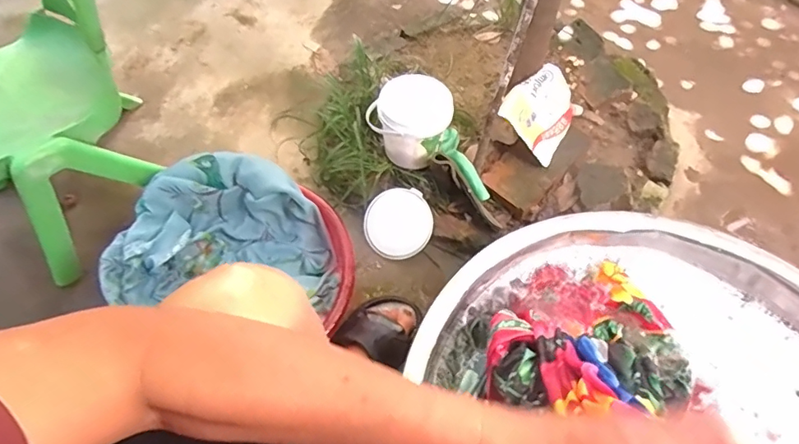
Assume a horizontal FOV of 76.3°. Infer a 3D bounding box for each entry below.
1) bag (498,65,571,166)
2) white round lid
[{"bbox_3d":[0.270,-0.209,0.969,0.136,0.032,0.169,49,65,-20],"label":"bag"},{"bbox_3d":[-0.003,0.004,0.917,0.121,0.021,0.126,1,96,12],"label":"white round lid"}]

